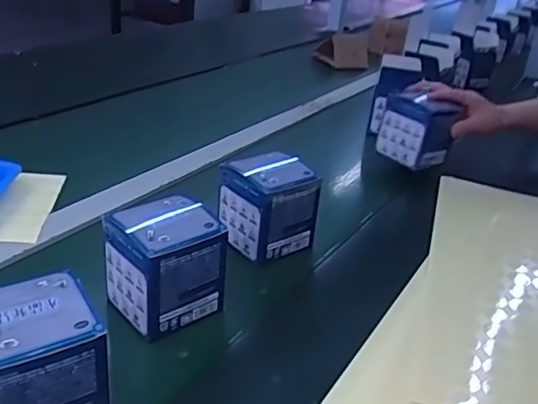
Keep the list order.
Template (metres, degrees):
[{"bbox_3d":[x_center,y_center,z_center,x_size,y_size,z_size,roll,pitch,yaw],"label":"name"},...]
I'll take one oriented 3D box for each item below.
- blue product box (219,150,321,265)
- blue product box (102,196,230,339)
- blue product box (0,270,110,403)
[{"bbox_3d":[-0.003,0.000,0.636,0.079,0.088,0.089,-21,38,-40],"label":"blue product box"},{"bbox_3d":[-0.095,0.059,0.522,0.082,0.096,0.077,-19,37,-38],"label":"blue product box"},{"bbox_3d":[-0.162,0.113,0.397,0.079,0.089,0.075,-14,34,-33],"label":"blue product box"}]

